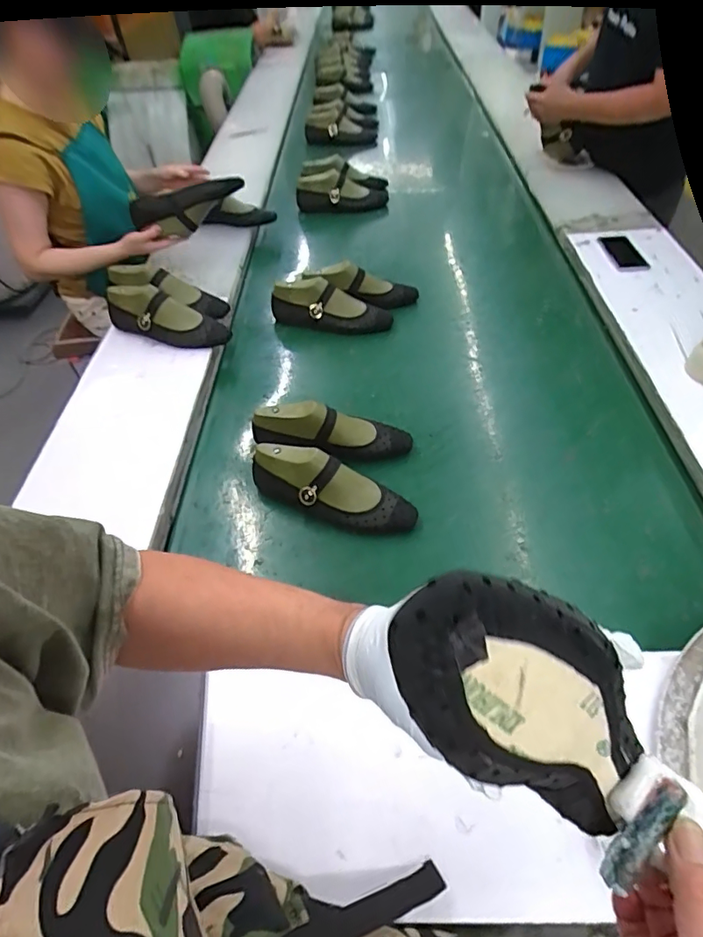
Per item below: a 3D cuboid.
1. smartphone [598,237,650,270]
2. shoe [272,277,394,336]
[{"bbox_3d":[0.671,-0.533,1.259,0.068,0.011,0.162,-5,49,0],"label":"smartphone"},{"bbox_3d":[-0.053,-0.377,1.203,0.293,0.095,0.096,10,50,13],"label":"shoe"}]

